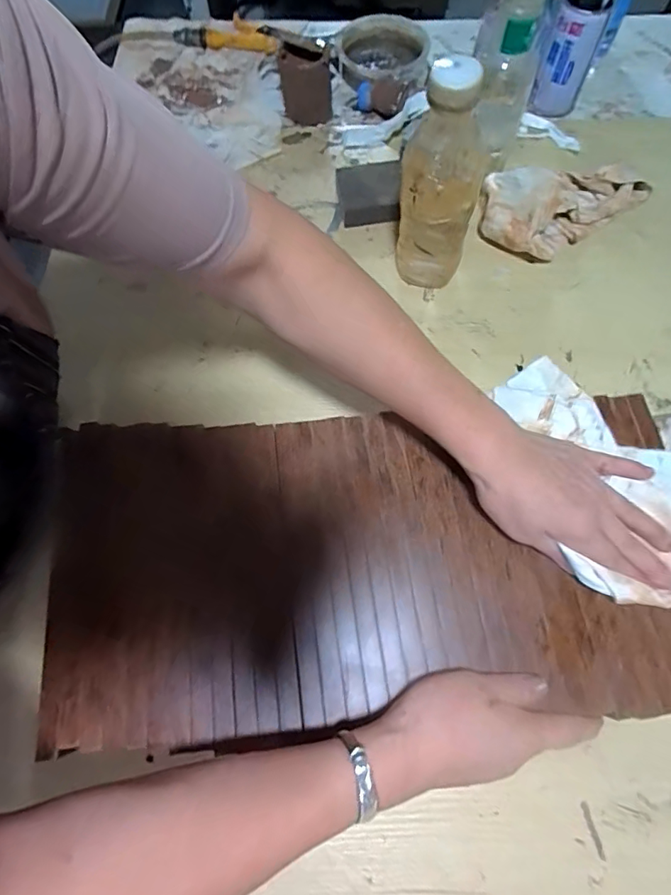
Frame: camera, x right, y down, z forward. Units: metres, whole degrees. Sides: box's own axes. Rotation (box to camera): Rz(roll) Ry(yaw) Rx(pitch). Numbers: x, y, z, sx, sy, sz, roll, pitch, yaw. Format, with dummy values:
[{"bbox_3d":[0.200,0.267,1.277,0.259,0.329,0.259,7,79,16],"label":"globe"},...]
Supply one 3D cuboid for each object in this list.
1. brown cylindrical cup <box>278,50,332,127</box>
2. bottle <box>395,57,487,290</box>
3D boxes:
[{"bbox_3d":[-0.039,-0.482,0.638,0.066,0.070,0.054,-3,71,0],"label":"brown cylindrical cup"},{"bbox_3d":[0.097,-0.247,0.448,0.077,0.213,0.087,11,72,5],"label":"bottle"}]

